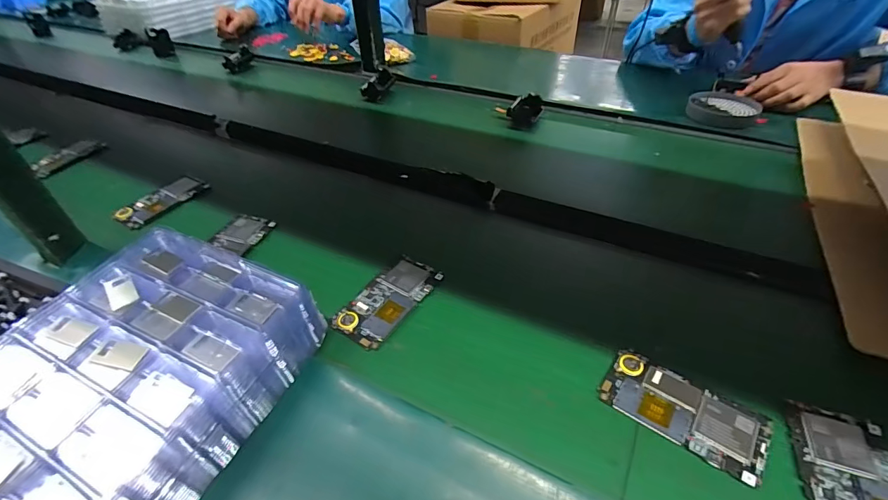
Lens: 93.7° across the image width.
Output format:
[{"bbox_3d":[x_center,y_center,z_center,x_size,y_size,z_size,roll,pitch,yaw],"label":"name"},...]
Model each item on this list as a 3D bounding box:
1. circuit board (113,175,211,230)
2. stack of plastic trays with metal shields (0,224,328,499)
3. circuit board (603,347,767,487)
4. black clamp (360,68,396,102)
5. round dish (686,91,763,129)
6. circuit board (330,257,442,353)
[{"bbox_3d":[-0.417,-0.074,0.619,0.055,0.017,0.121,22,50,27],"label":"circuit board"},{"bbox_3d":[-0.300,0.158,0.309,0.213,0.090,0.395,14,41,23],"label":"stack of plastic trays with metal shields"},{"bbox_3d":[0.202,0.135,0.354,0.124,0.006,0.064,23,45,32],"label":"circuit board"},{"bbox_3d":[-0.143,-0.351,0.882,0.052,0.036,0.080,21,68,27],"label":"black clamp"},{"bbox_3d":[0.507,-0.259,0.754,0.113,0.026,0.115,17,42,26],"label":"round dish"},{"bbox_3d":[-0.061,0.053,0.459,0.063,0.009,0.121,22,44,30],"label":"circuit board"}]

